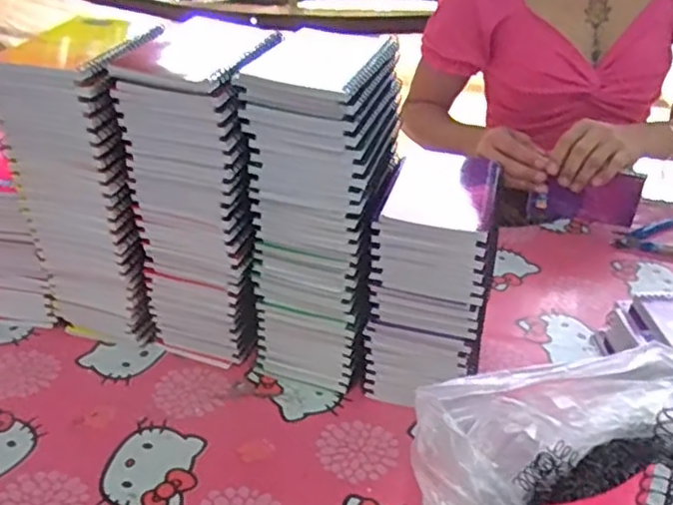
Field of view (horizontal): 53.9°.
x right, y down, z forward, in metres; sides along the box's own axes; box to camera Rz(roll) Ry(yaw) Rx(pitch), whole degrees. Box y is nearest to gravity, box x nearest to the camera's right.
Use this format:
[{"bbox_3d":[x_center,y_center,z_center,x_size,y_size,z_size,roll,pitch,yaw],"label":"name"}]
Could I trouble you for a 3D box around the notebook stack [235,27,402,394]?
[{"bbox_3d":[-0.012,-0.032,0.575,0.105,0.299,0.126,6,33,7],"label":"notebook stack"}]

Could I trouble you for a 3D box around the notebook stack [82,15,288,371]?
[{"bbox_3d":[-0.115,-0.044,0.594,0.118,0.292,0.140,6,33,6],"label":"notebook stack"}]

